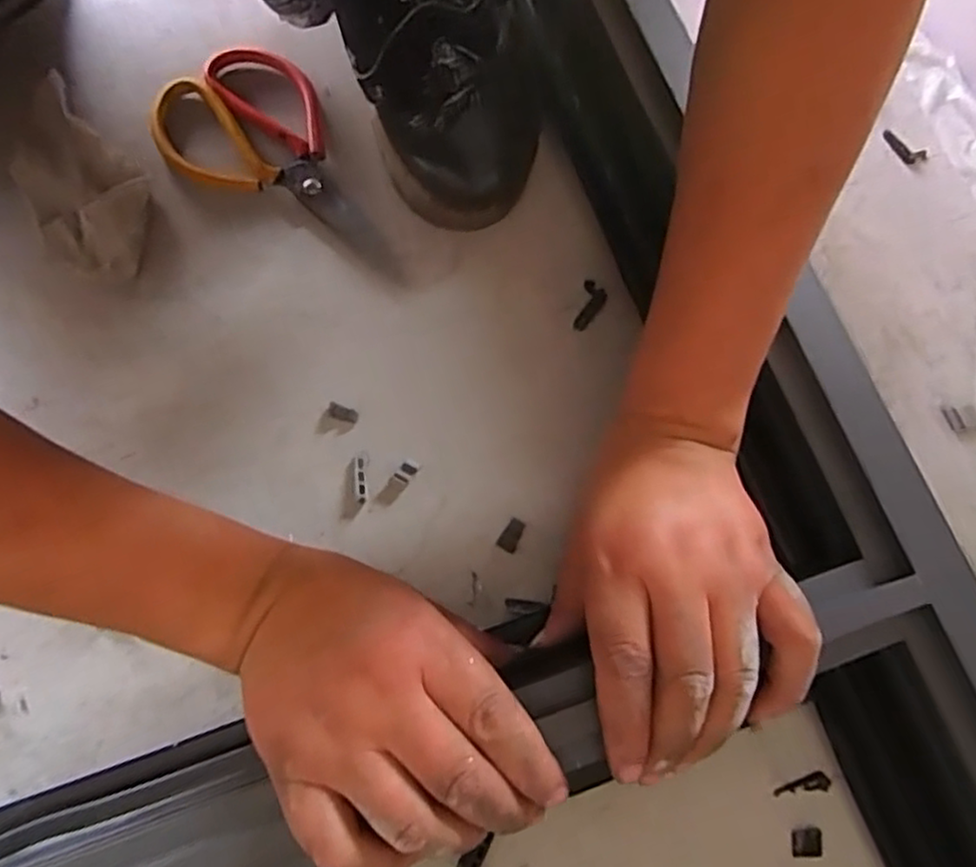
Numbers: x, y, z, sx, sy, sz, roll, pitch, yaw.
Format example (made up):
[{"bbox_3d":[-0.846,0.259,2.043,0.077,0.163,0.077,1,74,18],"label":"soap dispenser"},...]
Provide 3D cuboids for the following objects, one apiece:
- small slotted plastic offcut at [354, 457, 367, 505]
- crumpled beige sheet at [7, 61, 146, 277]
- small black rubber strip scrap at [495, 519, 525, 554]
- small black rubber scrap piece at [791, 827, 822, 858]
[{"bbox_3d":[-0.069,0.026,0.369,0.006,0.005,0.025,-7,74,-4],"label":"small slotted plastic offcut"},{"bbox_3d":[-0.246,-0.152,0.410,0.063,0.017,0.136,-32,77,-10],"label":"crumpled beige sheet"},{"bbox_3d":[0.012,0.054,0.363,0.010,0.004,0.017,28,75,6],"label":"small black rubber strip scrap"},{"bbox_3d":[0.152,0.195,0.325,0.012,0.004,0.013,6,74,0],"label":"small black rubber scrap piece"}]

